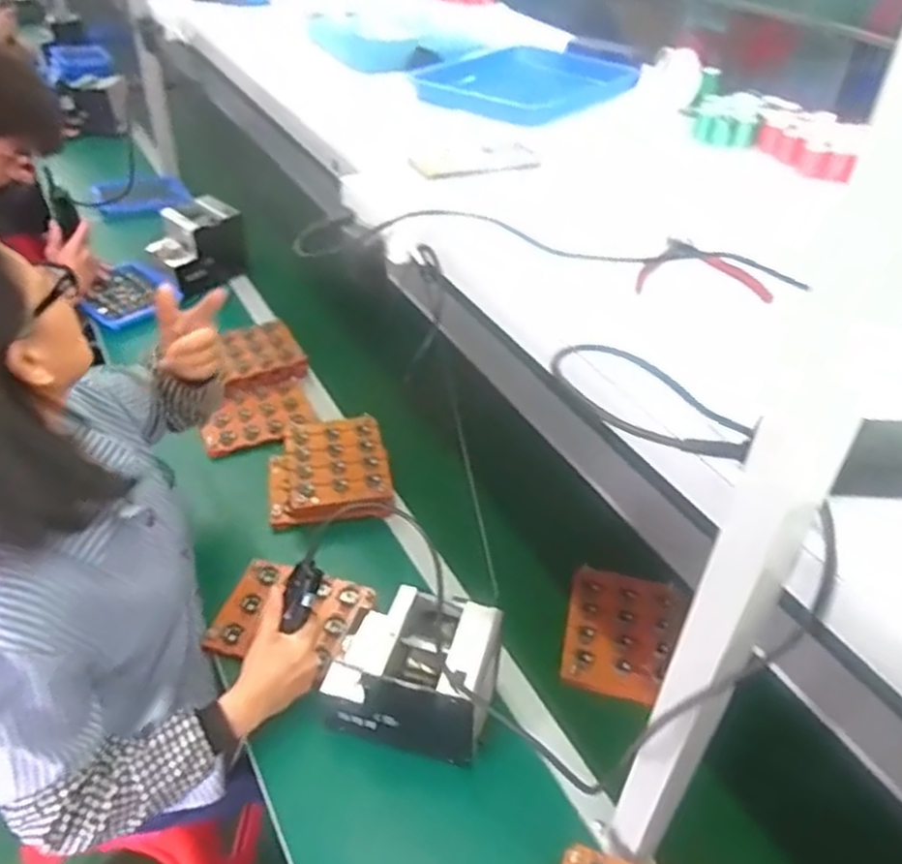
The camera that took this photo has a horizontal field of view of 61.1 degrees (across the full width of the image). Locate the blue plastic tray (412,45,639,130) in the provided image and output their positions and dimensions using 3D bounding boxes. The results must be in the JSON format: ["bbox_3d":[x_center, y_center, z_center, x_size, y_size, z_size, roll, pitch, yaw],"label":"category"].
[{"bbox_3d":[0.120,-0.575,1.247,0.280,0.026,0.316,30,46,30],"label":"blue plastic tray"}]

